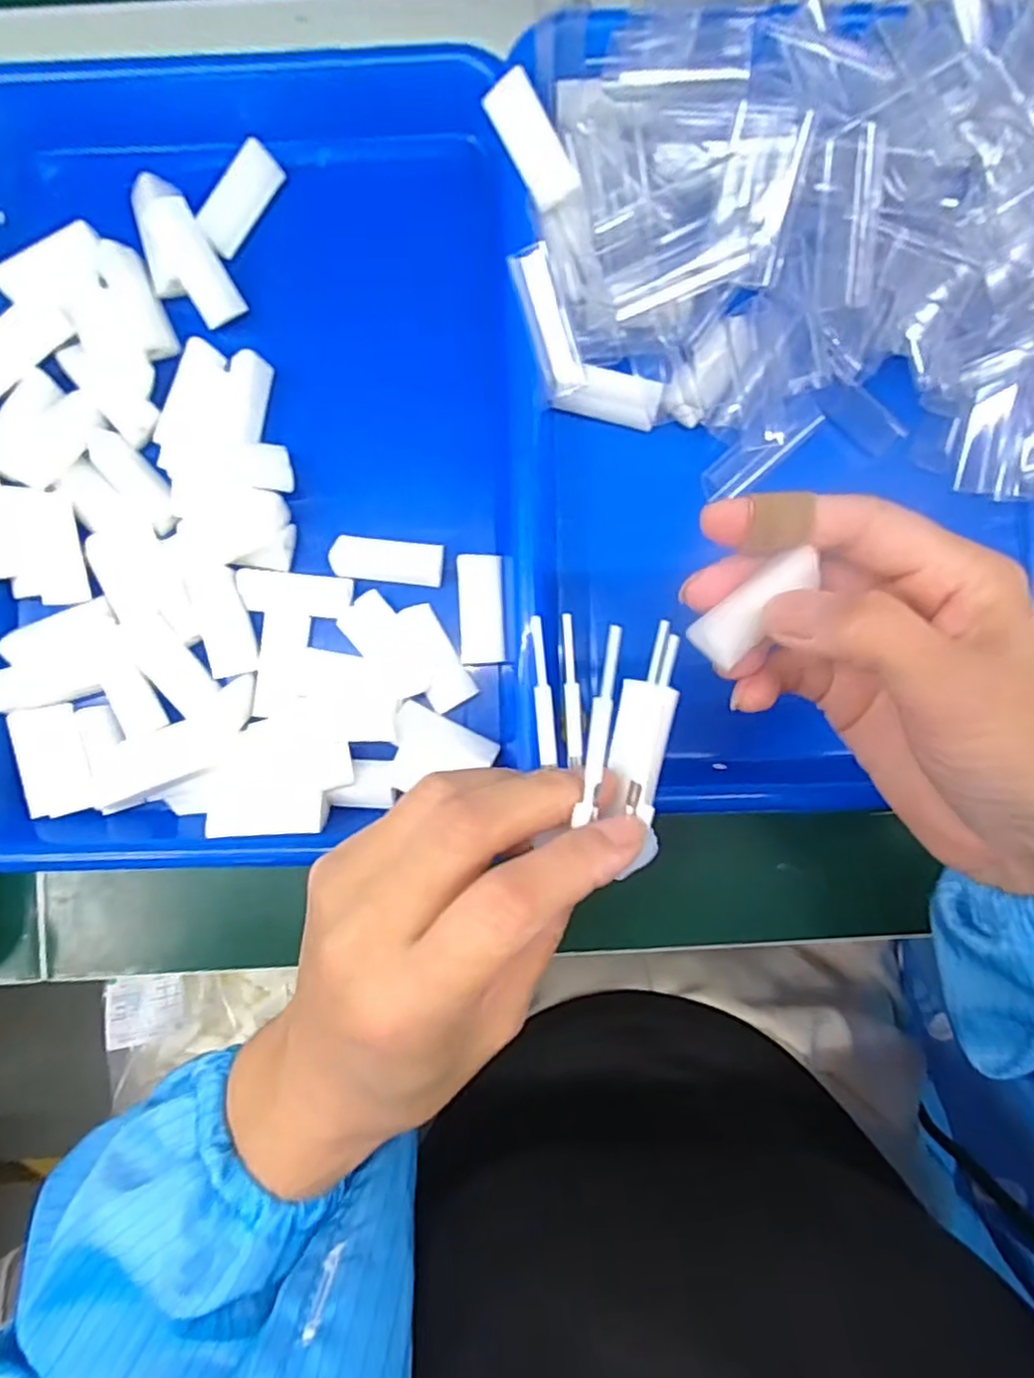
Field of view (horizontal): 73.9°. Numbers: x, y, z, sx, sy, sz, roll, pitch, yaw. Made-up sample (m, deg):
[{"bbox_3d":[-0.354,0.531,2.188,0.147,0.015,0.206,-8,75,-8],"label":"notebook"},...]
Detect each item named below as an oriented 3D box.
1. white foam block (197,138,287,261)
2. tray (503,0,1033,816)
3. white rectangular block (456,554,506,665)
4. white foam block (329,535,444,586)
[{"bbox_3d":[-0.119,-0.211,0.297,0.015,0.014,0.046,32,89,0],"label":"white foam block"},{"bbox_3d":[0.116,-0.114,0.285,0.247,0.081,0.311,-7,89,-1],"label":"tray"},{"bbox_3d":[-0.015,-0.033,0.294,0.019,0.013,0.045,-3,89,0],"label":"white rectangular block"},{"bbox_3d":[-0.056,-0.056,0.299,0.046,0.013,0.018,5,89,0],"label":"white foam block"}]

